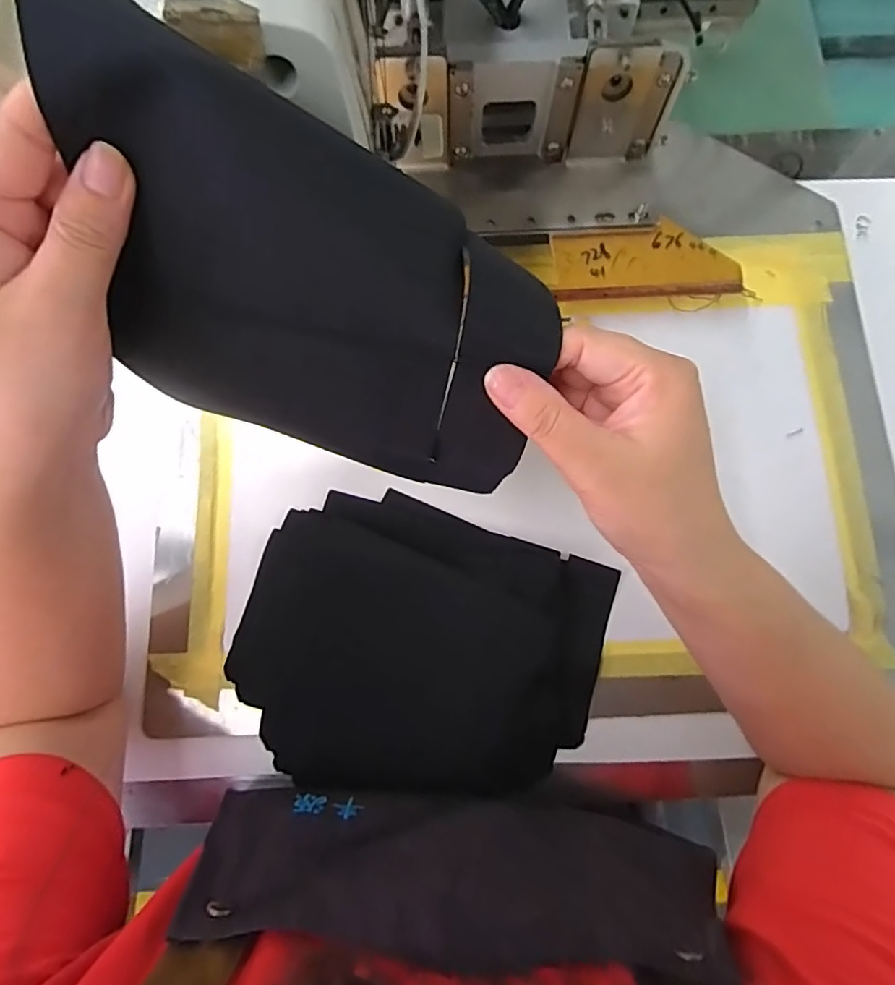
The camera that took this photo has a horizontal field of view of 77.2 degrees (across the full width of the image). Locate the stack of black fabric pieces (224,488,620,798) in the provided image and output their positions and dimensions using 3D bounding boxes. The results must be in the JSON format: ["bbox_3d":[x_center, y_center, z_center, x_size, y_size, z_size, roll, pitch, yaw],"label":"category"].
[{"bbox_3d":[-0.021,0.109,0.390,0.241,0.015,0.189,16,78,5],"label":"stack of black fabric pieces"}]

